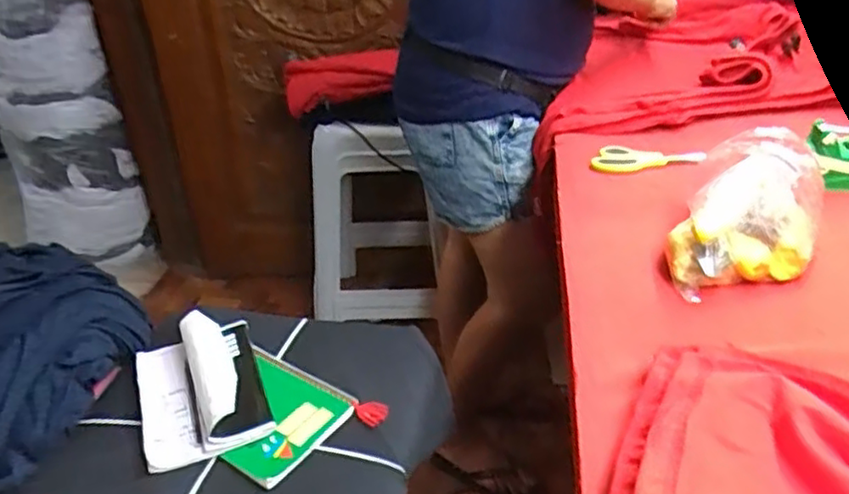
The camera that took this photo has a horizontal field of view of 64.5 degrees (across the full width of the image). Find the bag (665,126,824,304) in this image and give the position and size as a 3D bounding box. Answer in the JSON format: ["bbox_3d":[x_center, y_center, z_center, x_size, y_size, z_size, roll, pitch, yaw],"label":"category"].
[{"bbox_3d":[0.335,-0.035,0.693,0.127,0.105,0.187,18,38,28],"label":"bag"}]

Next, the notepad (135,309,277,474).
[{"bbox_3d":[-0.268,0.159,0.796,0.141,0.047,0.196,-14,35,-18],"label":"notepad"}]

